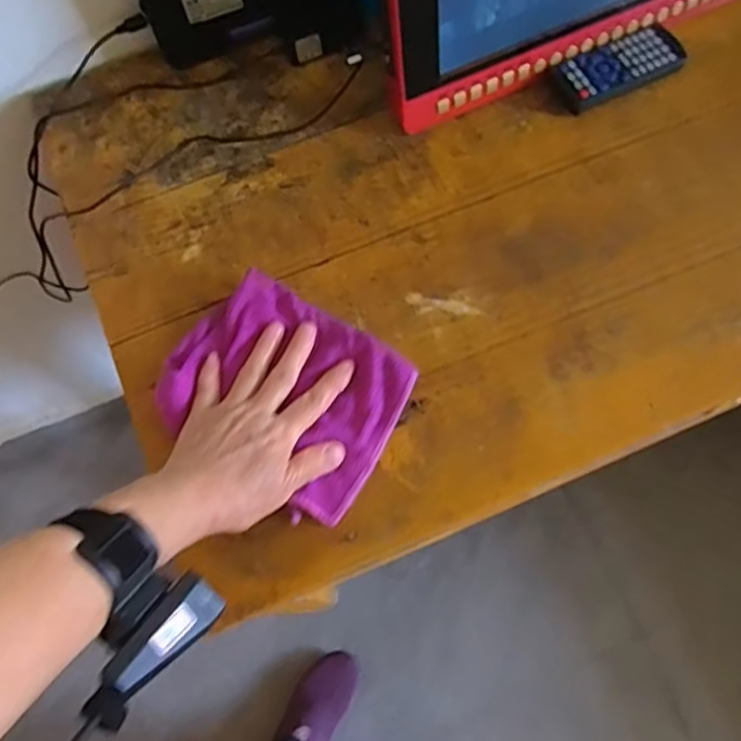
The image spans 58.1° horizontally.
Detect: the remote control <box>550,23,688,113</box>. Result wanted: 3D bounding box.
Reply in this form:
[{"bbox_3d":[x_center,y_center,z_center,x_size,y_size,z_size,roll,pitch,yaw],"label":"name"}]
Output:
[{"bbox_3d":[0.213,-0.257,0.569,0.110,0.018,0.048,-25,72,-6],"label":"remote control"}]

